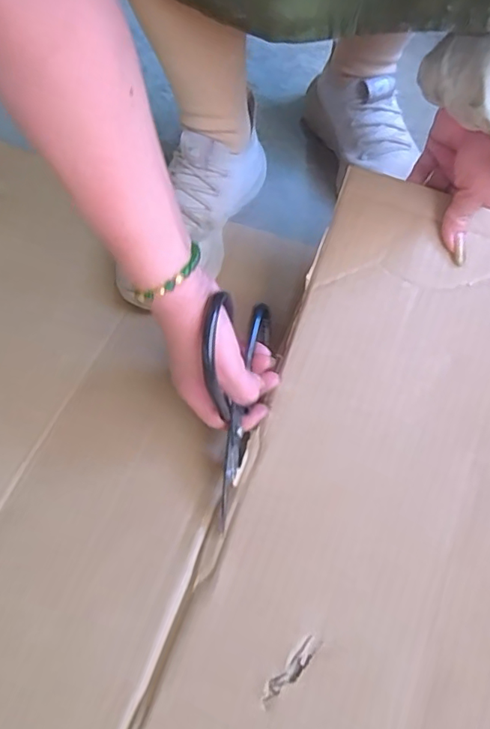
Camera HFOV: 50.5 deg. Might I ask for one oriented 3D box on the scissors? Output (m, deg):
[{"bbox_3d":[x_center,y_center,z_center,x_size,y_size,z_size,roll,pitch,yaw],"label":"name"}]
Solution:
[{"bbox_3d":[-0.009,0.015,0.393,0.034,0.145,0.176,10,60,5],"label":"scissors"}]

